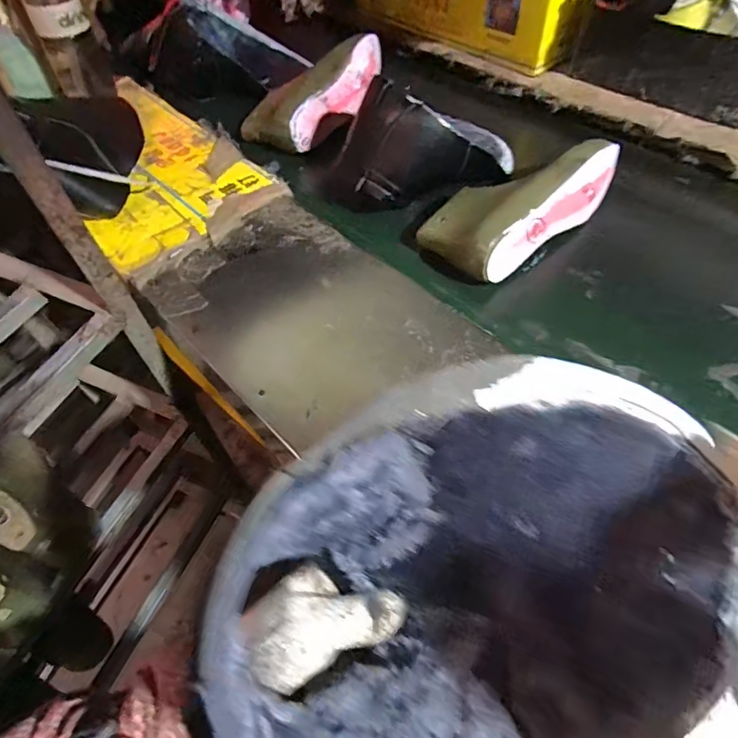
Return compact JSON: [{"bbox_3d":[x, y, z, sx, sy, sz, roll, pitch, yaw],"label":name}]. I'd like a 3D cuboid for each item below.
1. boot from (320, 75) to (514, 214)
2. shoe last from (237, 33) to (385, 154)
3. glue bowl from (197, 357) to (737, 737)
[{"bbox_3d":[0.093,-0.301,0.605,0.261,0.121,0.139,-33,60,-19],"label":"boot"},{"bbox_3d":[-0.067,-0.424,0.728,0.110,0.080,0.268,36,64,25],"label":"shoe last"},{"bbox_3d":[0.059,0.105,0.220,0.239,0.110,0.176,-16,56,-8],"label":"glue bowl"}]

